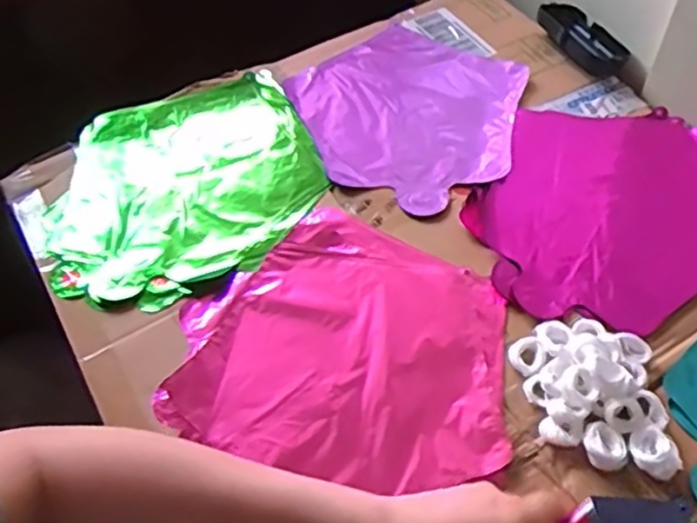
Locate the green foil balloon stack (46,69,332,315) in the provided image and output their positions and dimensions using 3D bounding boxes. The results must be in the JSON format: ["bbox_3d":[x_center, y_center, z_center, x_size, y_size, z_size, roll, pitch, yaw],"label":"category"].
[{"bbox_3d":[-0.147,-0.071,0.612,0.239,0.011,0.229,-19,55,-11],"label":"green foil balloon stack"}]

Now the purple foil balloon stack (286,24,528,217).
[{"bbox_3d":[0.064,-0.148,0.669,0.218,0.014,0.219,-36,60,-21],"label":"purple foil balloon stack"}]

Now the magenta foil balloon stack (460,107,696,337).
[{"bbox_3d":[0.229,-0.047,0.586,0.215,0.025,0.253,24,58,19],"label":"magenta foil balloon stack"}]

